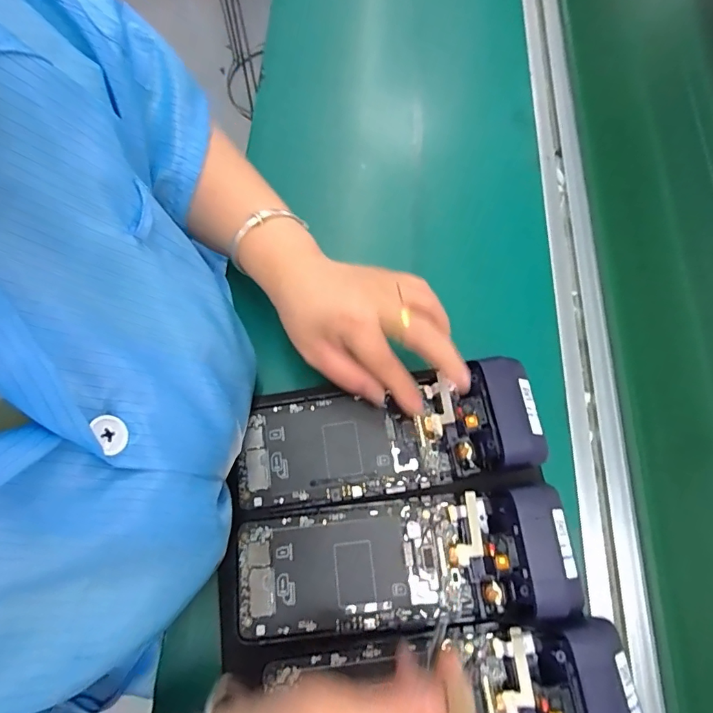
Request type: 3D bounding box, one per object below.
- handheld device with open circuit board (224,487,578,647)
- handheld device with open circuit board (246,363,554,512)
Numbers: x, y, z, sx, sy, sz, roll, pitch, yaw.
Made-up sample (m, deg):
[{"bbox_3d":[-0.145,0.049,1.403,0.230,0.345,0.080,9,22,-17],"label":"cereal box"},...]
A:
[{"bbox_3d":[0.027,0.137,0.308,0.217,0.037,0.079,-5,69,-2],"label":"handheld device with open circuit board"},{"bbox_3d":[0.021,0.058,0.348,0.214,0.033,0.084,-10,69,8],"label":"handheld device with open circuit board"}]

